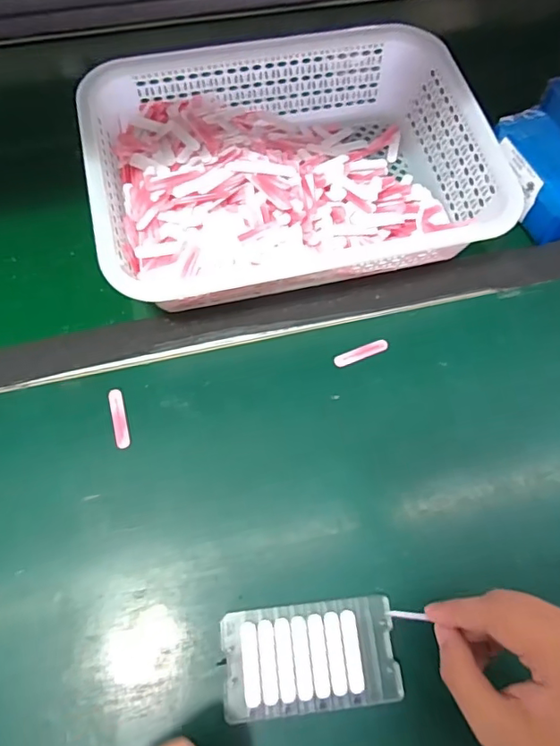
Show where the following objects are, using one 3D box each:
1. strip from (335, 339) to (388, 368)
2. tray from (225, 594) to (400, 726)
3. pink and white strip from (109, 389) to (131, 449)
[{"bbox_3d":[0.074,-0.019,0.467,0.052,0.004,0.011,-21,69,-11],"label":"strip"},{"bbox_3d":[0.022,0.200,0.369,0.120,0.008,0.067,-6,67,-5],"label":"tray"},{"bbox_3d":[-0.134,0.037,0.433,0.012,0.004,0.052,-13,68,-8],"label":"pink and white strip"}]

